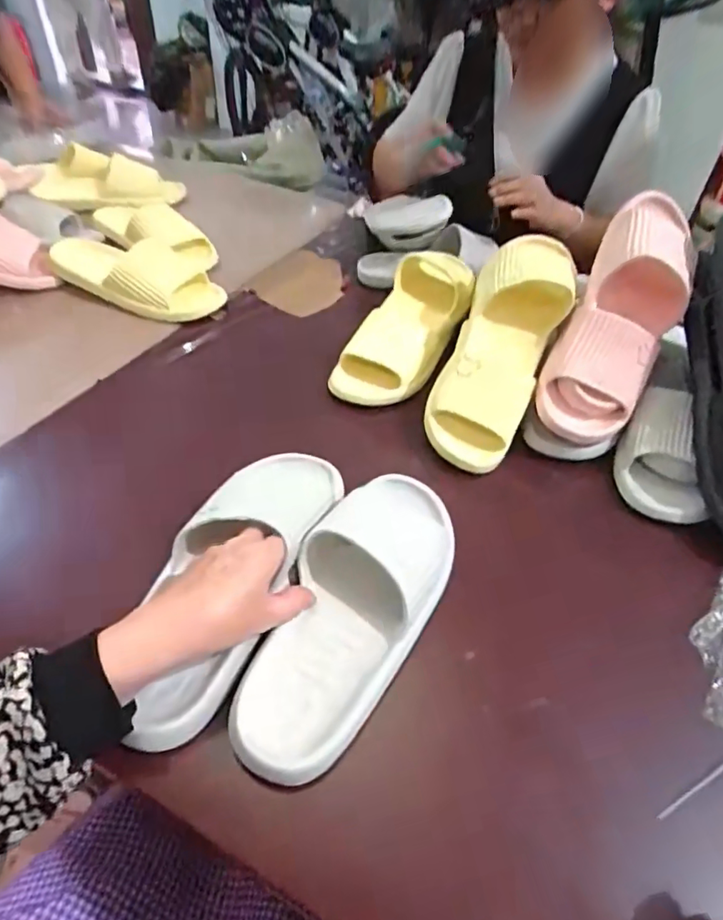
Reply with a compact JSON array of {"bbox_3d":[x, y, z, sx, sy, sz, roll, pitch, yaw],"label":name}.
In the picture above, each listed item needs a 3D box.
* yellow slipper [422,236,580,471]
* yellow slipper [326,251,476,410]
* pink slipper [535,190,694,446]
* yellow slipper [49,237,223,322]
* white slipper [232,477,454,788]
[{"bbox_3d":[0.160,-0.132,0.617,0.103,0.064,0.293,21,78,13],"label":"yellow slipper"},{"bbox_3d":[0.069,-0.184,0.737,0.116,0.068,0.302,21,50,13],"label":"yellow slipper"},{"bbox_3d":[0.283,-0.156,0.587,0.101,0.071,0.280,24,88,16],"label":"pink slipper"},{"bbox_3d":[-0.336,-0.270,0.800,0.268,0.065,0.121,12,48,6],"label":"yellow slipper"},{"bbox_3d":[-0.001,0.107,0.455,0.113,0.083,0.301,22,50,15],"label":"white slipper"}]

